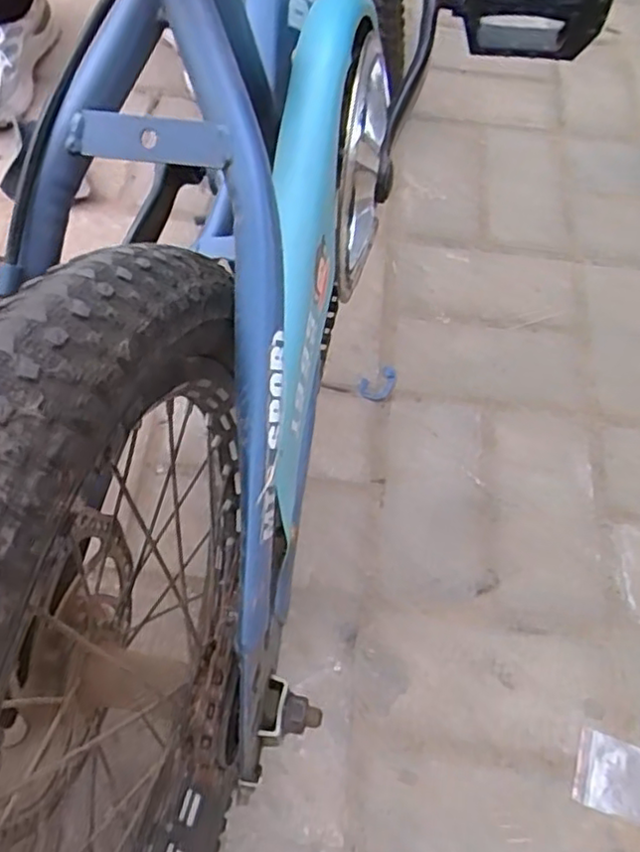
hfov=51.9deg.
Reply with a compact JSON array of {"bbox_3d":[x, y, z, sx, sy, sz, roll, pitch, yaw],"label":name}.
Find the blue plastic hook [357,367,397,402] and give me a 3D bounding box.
[{"bbox_3d":[0.057,-0.038,0.633,0.041,0.008,0.028,-21,66,-14],"label":"blue plastic hook"}]

